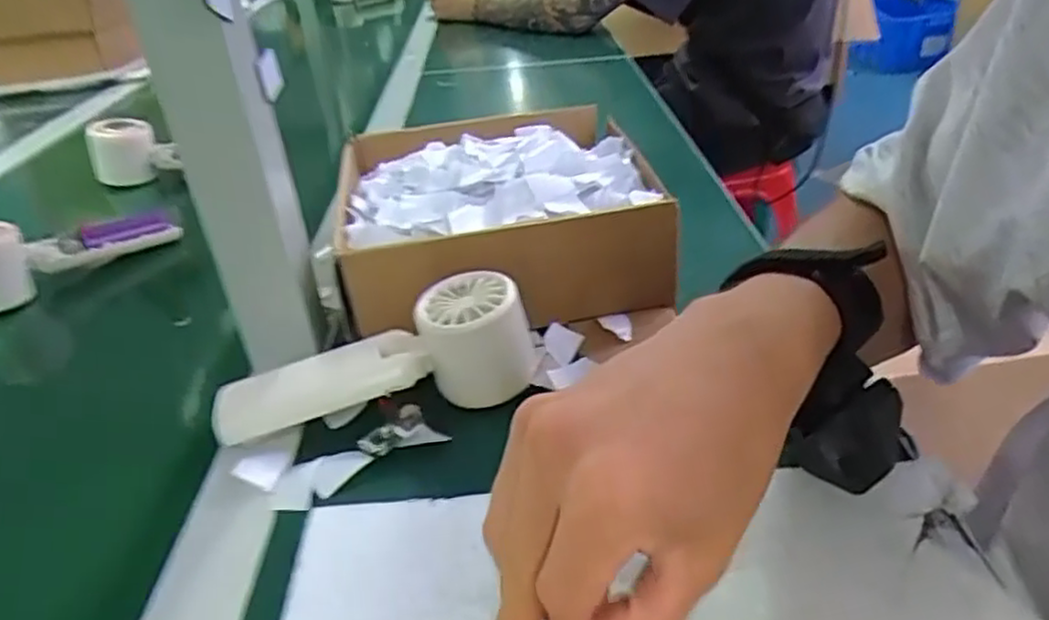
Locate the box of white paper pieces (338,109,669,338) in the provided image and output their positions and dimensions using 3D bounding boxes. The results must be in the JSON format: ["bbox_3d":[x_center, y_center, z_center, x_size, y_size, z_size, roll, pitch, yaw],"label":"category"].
[{"bbox_3d":[-0.020,-0.067,0.507,0.208,0.081,0.221,-9,31,-4],"label":"box of white paper pieces"}]

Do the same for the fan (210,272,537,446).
[{"bbox_3d":[-0.080,0.027,0.384,0.164,0.057,0.045,-11,31,-7],"label":"fan"}]

